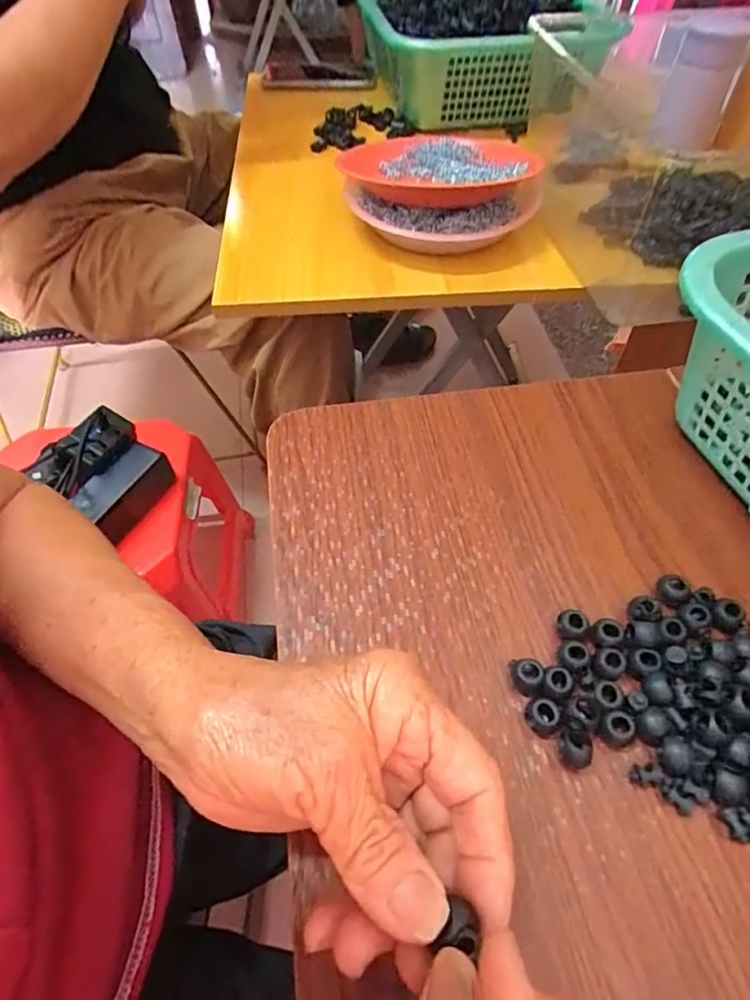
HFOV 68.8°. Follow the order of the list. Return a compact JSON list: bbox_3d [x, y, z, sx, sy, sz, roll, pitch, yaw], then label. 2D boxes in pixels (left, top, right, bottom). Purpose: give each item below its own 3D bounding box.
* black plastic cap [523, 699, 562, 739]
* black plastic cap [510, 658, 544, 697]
[{"bbox_3d":[0.076,0.098,0.246,0.016,0.014,0.012,32,59,21],"label":"black plastic cap"},{"bbox_3d":[0.071,0.083,0.257,0.013,0.012,0.016,1,53,0],"label":"black plastic cap"}]

